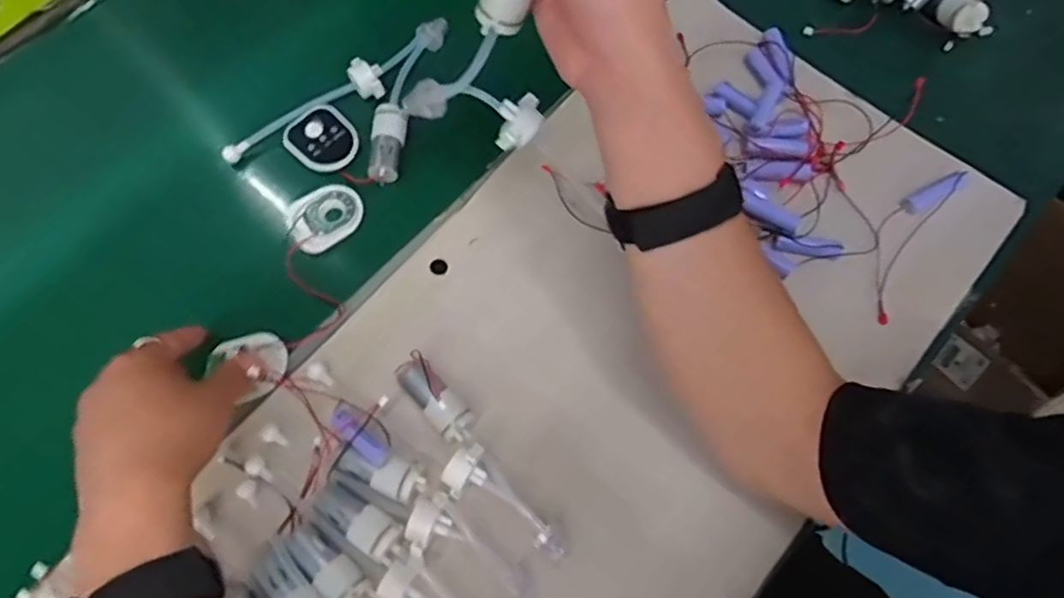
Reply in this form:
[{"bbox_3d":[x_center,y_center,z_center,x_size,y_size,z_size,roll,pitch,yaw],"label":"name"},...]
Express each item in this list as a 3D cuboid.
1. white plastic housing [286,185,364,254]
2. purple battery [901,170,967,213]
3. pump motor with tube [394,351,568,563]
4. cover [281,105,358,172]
[{"bbox_3d":[-0.163,-0.064,0.516,0.058,0.014,0.048,-40,73,-14],"label":"white plastic housing"},{"bbox_3d":[0.313,-0.084,0.501,0.060,0.014,0.015,-26,70,-10],"label":"purple battery"},{"bbox_3d":[-0.041,0.103,0.424,0.037,0.028,0.165,-35,72,-12],"label":"pump motor with tube"},{"bbox_3d":[-0.171,-0.131,0.530,0.052,0.012,0.056,-38,72,-14],"label":"cover"}]

